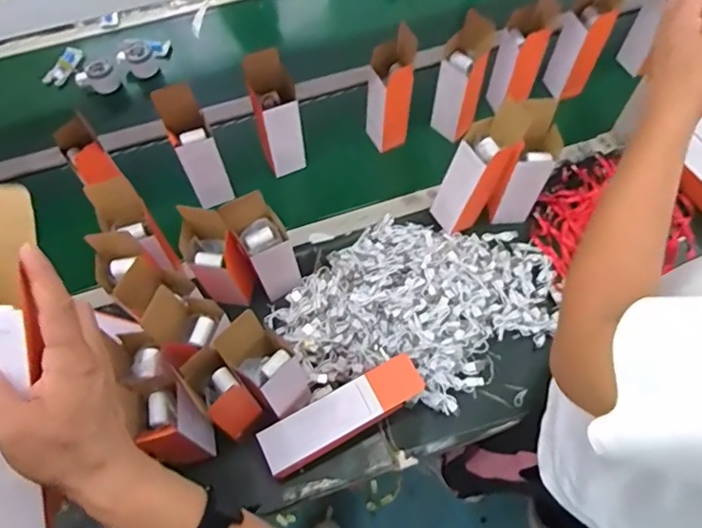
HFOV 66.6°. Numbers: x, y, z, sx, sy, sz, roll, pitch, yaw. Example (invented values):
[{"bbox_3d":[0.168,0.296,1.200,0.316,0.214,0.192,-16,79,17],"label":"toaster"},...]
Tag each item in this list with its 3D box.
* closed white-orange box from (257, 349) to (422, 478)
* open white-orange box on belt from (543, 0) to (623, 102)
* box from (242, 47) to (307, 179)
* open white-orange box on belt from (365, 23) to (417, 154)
[{"bbox_3d":[-0.012,0.221,0.775,0.239,0.070,0.070,-26,65,-12],"label":"closed white-orange box"},{"bbox_3d":[0.446,-0.430,1.034,0.097,0.211,0.079,-13,63,-6],"label":"open white-orange box on belt"},{"bbox_3d":[-0.127,-0.261,0.950,0.081,0.216,0.084,-13,63,-6],"label":"box"},{"bbox_3d":[0.071,-0.314,0.985,0.068,0.227,0.093,-28,66,-13],"label":"open white-orange box on belt"}]

